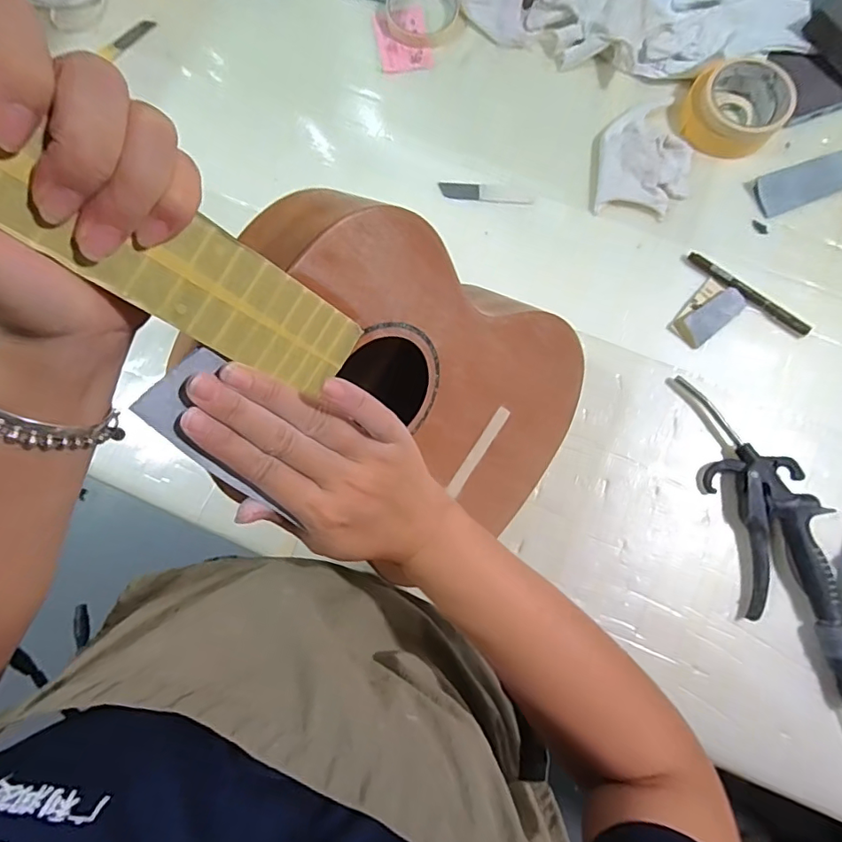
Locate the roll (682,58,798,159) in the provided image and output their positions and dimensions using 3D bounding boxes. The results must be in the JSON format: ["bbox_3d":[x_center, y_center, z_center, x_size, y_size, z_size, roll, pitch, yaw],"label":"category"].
[{"bbox_3d":[0.329,-0.328,0.534,0.092,0.037,0.090,0,79,1],"label":"roll"}]

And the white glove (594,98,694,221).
[{"bbox_3d":[0.241,-0.288,0.545,0.095,0.021,0.137,7,80,2],"label":"white glove"}]

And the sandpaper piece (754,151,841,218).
[{"bbox_3d":[0.409,-0.253,0.543,0.109,0.004,0.043,-21,80,-3],"label":"sandpaper piece"}]

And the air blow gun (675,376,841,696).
[{"bbox_3d":[0.322,0.101,0.469,0.078,0.028,0.297,-12,79,-1],"label":"air blow gun"}]

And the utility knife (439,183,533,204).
[{"bbox_3d":[0.070,-0.246,0.551,0.097,0.004,0.020,4,79,1],"label":"utility knife"}]

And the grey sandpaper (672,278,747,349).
[{"bbox_3d":[0.290,-0.111,0.518,0.077,0.010,0.041,-42,82,-7],"label":"grey sandpaper"}]

